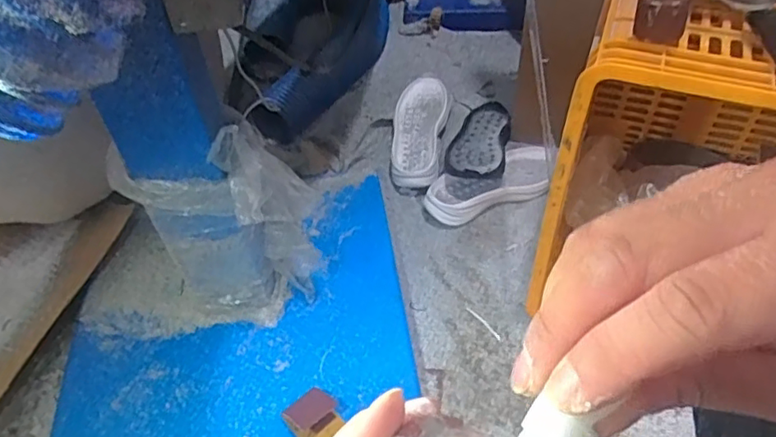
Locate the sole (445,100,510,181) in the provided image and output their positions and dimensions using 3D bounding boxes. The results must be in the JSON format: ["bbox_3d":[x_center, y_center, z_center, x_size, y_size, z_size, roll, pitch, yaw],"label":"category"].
[{"bbox_3d":[0.175,-0.148,1.133,0.104,0.033,0.290,10,36,11],"label":"sole"}]

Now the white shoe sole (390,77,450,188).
[{"bbox_3d":[0.060,-0.176,1.172,0.106,0.082,0.273,6,51,8],"label":"white shoe sole"}]

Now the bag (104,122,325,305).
[{"bbox_3d":[-0.200,0.013,0.800,0.209,0.329,0.102,3,49,7],"label":"bag"}]

